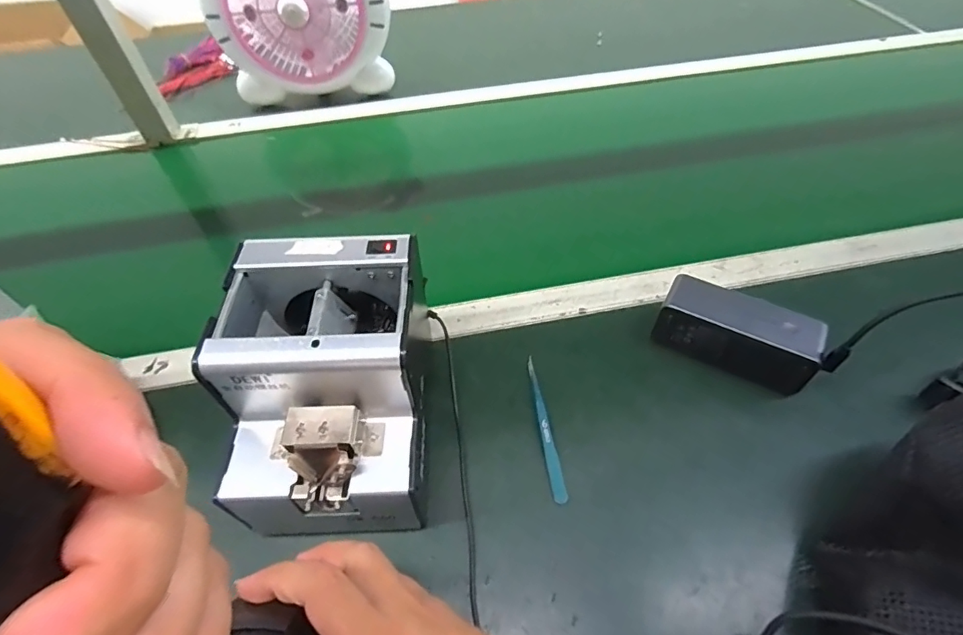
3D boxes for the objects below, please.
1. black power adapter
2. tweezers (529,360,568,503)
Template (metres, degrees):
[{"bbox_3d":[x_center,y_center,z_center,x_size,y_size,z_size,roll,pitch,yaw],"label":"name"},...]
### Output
[{"bbox_3d":[0.226,0.014,0.437,0.130,0.057,0.056,29,56,18],"label":"black power adapter"},{"bbox_3d":[0.053,0.092,0.415,0.011,0.009,0.126,-8,51,-5],"label":"tweezers"}]

